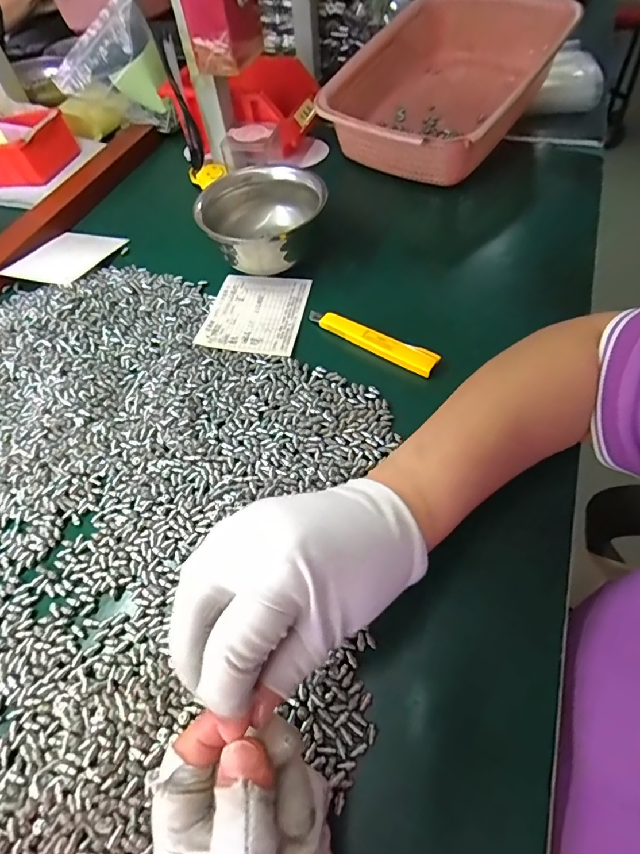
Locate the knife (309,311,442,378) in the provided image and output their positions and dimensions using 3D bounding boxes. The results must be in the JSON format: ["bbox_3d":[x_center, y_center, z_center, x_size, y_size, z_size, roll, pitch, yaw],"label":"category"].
[{"bbox_3d":[0.044,-0.079,0.402,0.126,0.015,0.020,29,63,22],"label":"knife"}]

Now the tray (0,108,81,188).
[{"bbox_3d":[-0.402,-0.363,0.588,0.143,0.054,0.091,8,58,11],"label":"tray"}]

